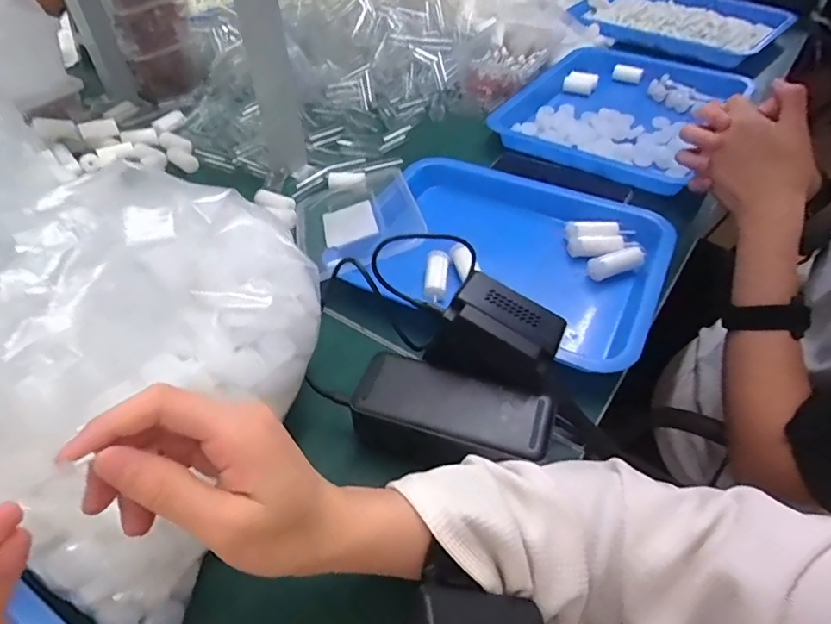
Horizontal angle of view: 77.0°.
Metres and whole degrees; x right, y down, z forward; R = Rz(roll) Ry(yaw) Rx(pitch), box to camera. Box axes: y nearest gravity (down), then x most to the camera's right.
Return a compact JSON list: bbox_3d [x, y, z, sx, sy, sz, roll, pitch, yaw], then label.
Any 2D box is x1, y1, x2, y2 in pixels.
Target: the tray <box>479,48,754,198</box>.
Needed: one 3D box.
[{"bbox_3d":[0.283,-0.286,0.700,0.256,0.051,0.343,28,52,25],"label":"tray"}]

